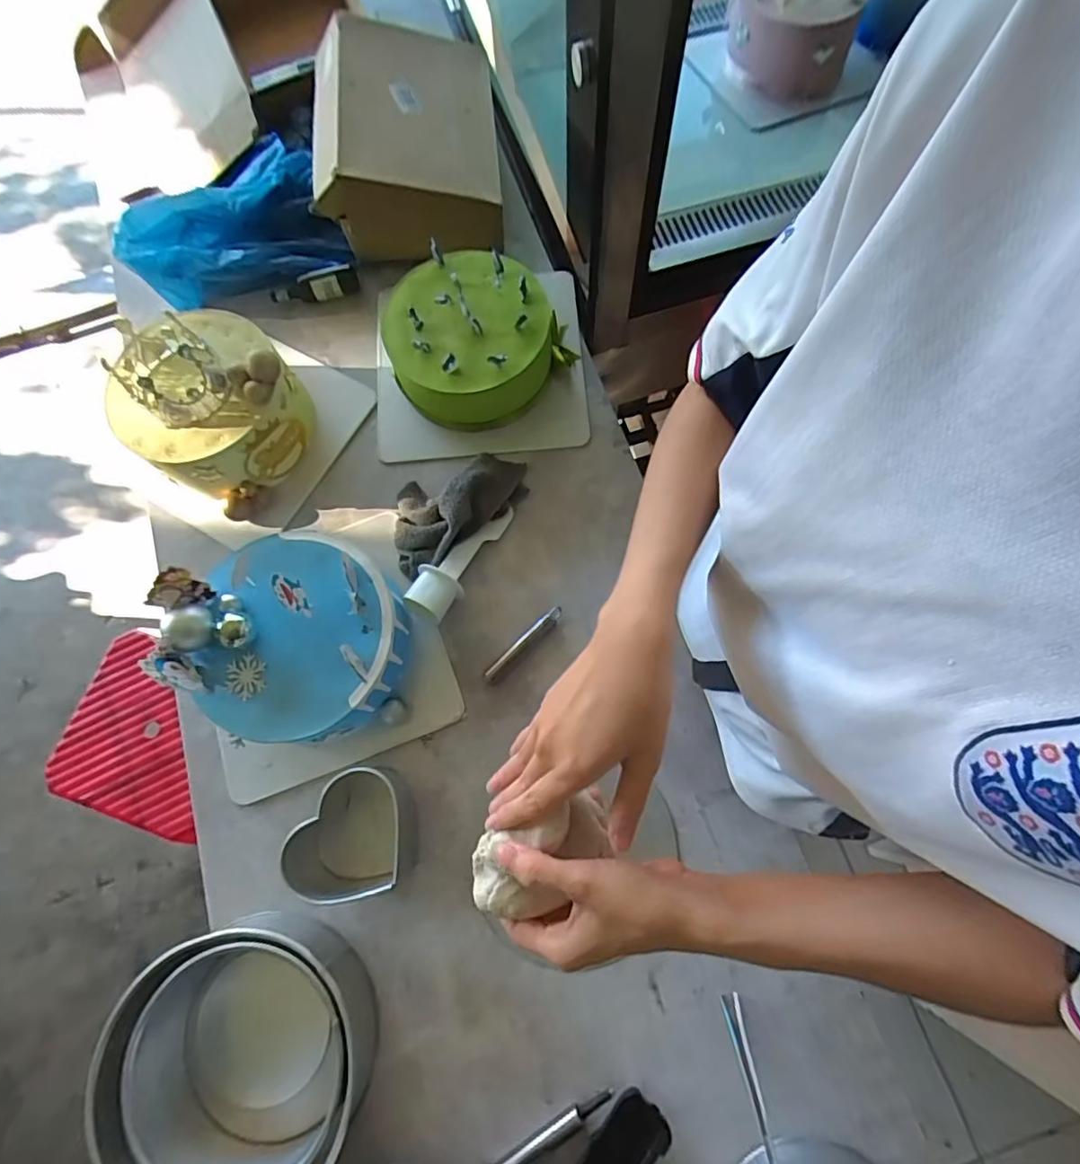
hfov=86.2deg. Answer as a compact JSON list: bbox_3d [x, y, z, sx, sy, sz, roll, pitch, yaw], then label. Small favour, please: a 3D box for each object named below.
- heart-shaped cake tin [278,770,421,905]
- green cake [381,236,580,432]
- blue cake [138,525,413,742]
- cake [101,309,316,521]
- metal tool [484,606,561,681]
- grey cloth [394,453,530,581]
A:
[{"bbox_3d":[-0.197,0.249,0.576,0.124,0.073,0.113,-1,73,2],"label":"heart-shaped cake tin"},{"bbox_3d":[-0.083,-0.295,0.713,0.200,0.100,0.192,-1,73,2],"label":"green cake"},{"bbox_3d":[-0.257,0.054,0.608,0.214,0.130,0.208,-1,74,2],"label":"blue cake"},{"bbox_3d":[-0.384,-0.208,0.683,0.170,0.145,0.183,-1,73,2],"label":"cake"},{"bbox_3d":[-0.018,0.069,0.650,0.112,0.014,0.016,-43,76,-10],"label":"metal tool"},{"bbox_3d":[-0.096,-0.091,0.679,0.172,0.058,0.118,-21,73,-4],"label":"grey cloth"}]

